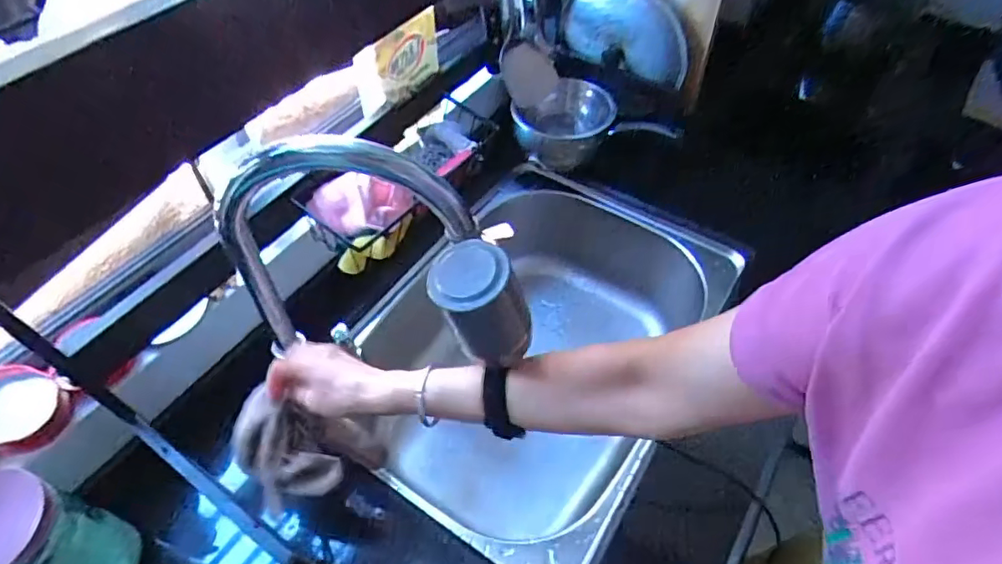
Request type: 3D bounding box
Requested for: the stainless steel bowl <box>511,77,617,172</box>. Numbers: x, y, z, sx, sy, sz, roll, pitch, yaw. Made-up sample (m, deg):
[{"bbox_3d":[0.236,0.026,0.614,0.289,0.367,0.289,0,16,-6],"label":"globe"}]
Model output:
[{"bbox_3d":[0.098,-0.249,0.900,0.139,0.089,0.132,0,53,0],"label":"stainless steel bowl"}]

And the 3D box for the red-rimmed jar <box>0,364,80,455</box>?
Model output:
[{"bbox_3d":[-0.452,0.117,0.523,0.074,0.047,0.077,0,53,0],"label":"red-rimmed jar"}]

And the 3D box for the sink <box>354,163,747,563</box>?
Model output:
[{"bbox_3d":[0.051,0.123,0.846,0.389,0.239,0.538,28,57,20],"label":"sink"}]

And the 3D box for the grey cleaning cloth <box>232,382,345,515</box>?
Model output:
[{"bbox_3d":[-0.208,0.162,0.545,0.077,0.050,0.118,-38,61,-25],"label":"grey cleaning cloth"}]

